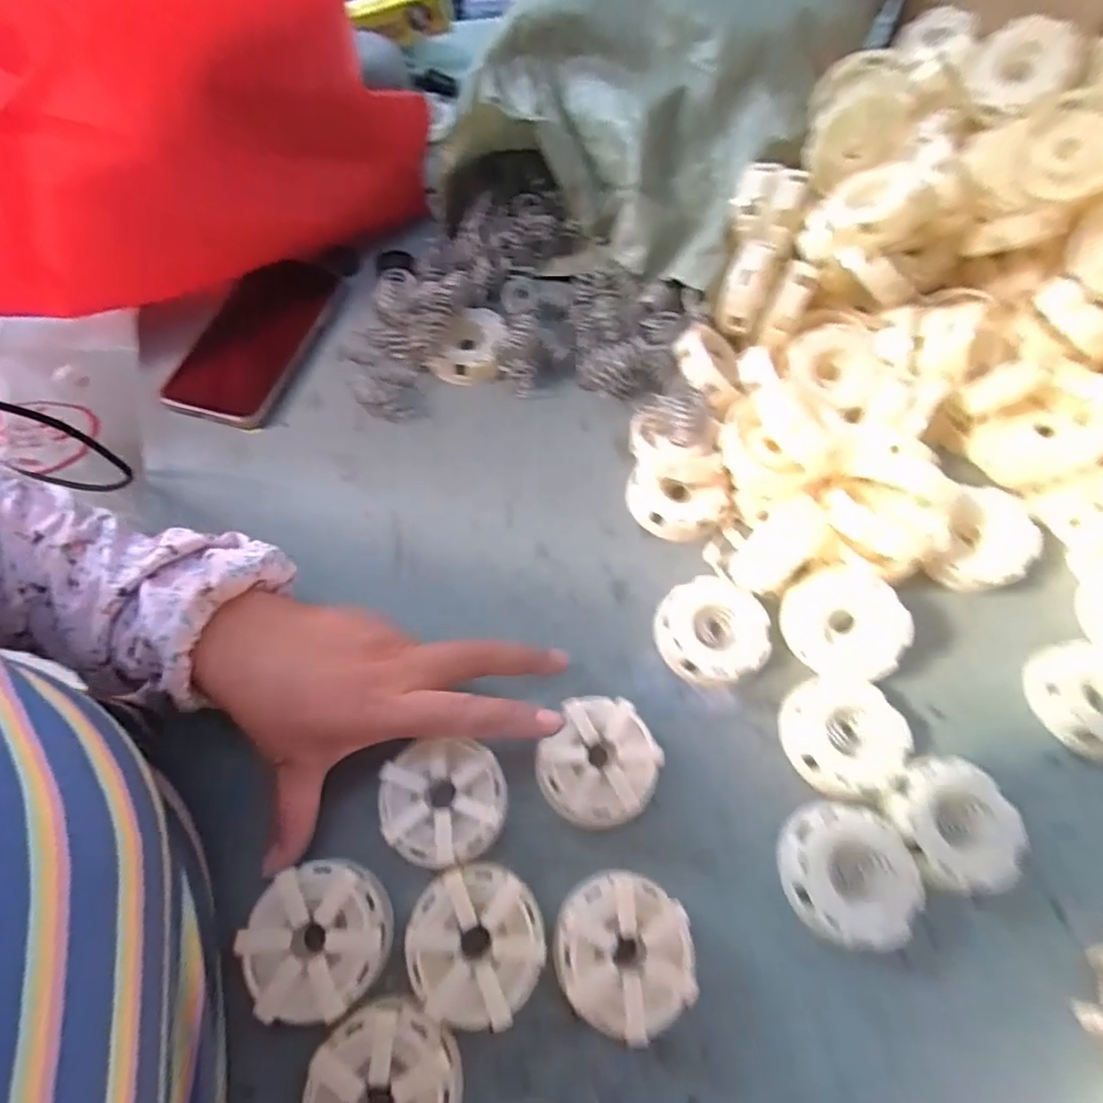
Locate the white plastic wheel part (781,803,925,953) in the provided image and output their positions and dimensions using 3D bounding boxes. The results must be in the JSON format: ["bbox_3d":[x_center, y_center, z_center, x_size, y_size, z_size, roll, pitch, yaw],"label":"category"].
[{"bbox_3d":[0.157,0.171,0.330,0.070,0.020,0.065,1,63,-3],"label":"white plastic wheel part"}]

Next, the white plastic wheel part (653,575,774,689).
[{"bbox_3d":[0.100,0.049,0.386,0.064,0.017,0.064,2,63,-3],"label":"white plastic wheel part"}]

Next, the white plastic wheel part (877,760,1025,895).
[{"bbox_3d":[0.221,0.149,0.341,0.064,0.017,0.067,2,63,-3],"label":"white plastic wheel part"}]

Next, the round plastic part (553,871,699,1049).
[{"bbox_3d":[0.035,0.197,0.306,0.065,0.031,0.063,2,63,-3],"label":"round plastic part"}]

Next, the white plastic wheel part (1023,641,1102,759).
[{"bbox_3d":[0.335,0.093,0.381,0.071,0.016,0.061,38,67,14],"label":"white plastic wheel part"}]

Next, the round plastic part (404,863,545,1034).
[{"bbox_3d":[-0.036,0.191,0.304,0.063,0.030,0.064,2,63,-3],"label":"round plastic part"}]

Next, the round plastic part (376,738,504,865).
[{"bbox_3d":[-0.057,0.135,0.332,0.063,0.034,0.059,1,63,-4],"label":"round plastic part"}]

